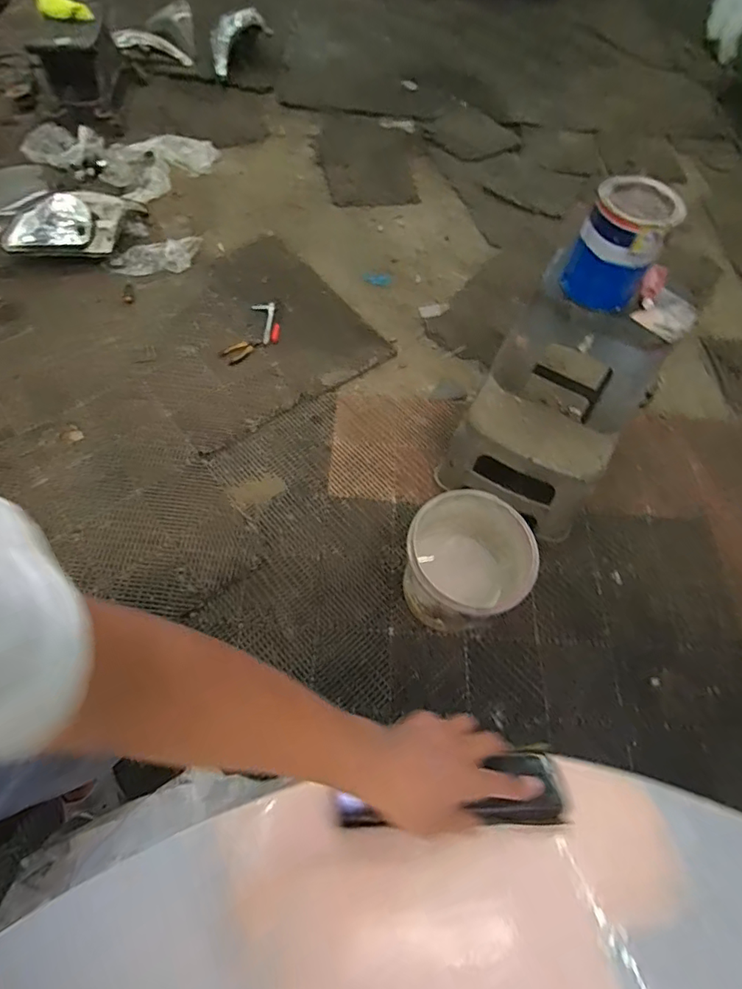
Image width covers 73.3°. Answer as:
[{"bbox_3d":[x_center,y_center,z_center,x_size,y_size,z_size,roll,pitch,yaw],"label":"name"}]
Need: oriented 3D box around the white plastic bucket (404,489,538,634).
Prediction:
[{"bbox_3d":[0.230,0.202,1.286,0.299,0.316,0.299,2,61,-4],"label":"white plastic bucket"}]

